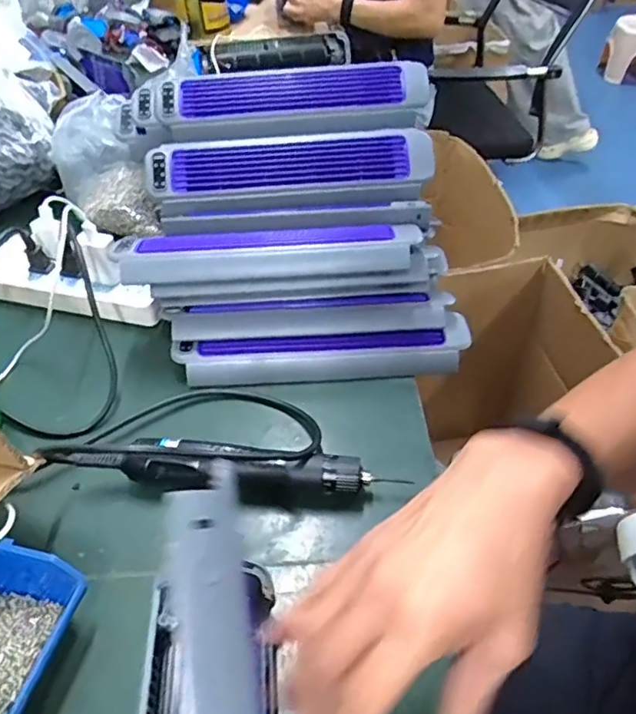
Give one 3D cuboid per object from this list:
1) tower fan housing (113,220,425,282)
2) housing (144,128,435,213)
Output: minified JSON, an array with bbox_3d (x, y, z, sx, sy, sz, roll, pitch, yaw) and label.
[{"bbox_3d":[-0.048,-0.104,0.587,0.291,0.032,0.066,-2,45,0],"label":"tower fan housing"},{"bbox_3d":[-0.028,-0.197,0.635,0.301,0.050,0.094,0,86,-1],"label":"housing"}]

